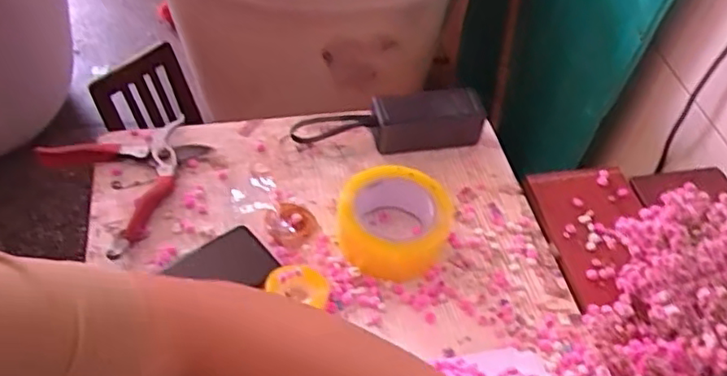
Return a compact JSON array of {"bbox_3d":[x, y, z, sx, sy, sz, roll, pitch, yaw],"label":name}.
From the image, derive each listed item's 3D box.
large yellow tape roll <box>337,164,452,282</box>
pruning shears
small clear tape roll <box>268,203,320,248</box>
[{"bbox_3d":[0.033,0.031,0.658,0.112,0.062,0.114,3,49,-3],"label":"large yellow tape roll"},{"bbox_3d":[-0.251,-0.021,0.713,0.152,0.024,0.158,-33,59,-29],"label":"pruning shears"},{"bbox_3d":[-0.073,0.035,0.671,0.051,0.013,0.061,14,49,6],"label":"small clear tape roll"}]

